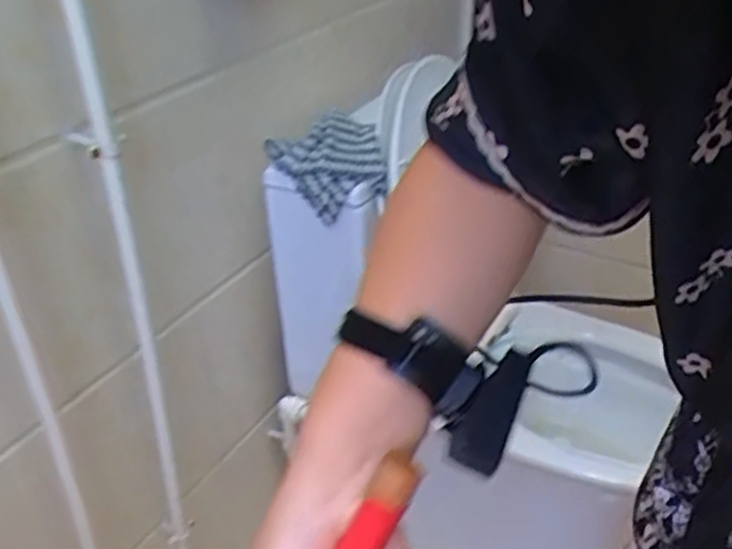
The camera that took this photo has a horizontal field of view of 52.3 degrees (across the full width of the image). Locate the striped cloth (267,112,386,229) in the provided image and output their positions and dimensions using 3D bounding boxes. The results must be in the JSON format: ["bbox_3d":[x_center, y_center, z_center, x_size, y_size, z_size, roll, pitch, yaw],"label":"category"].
[{"bbox_3d":[-0.054,-0.136,0.950,0.159,0.098,0.077,-2,34,4],"label":"striped cloth"}]

